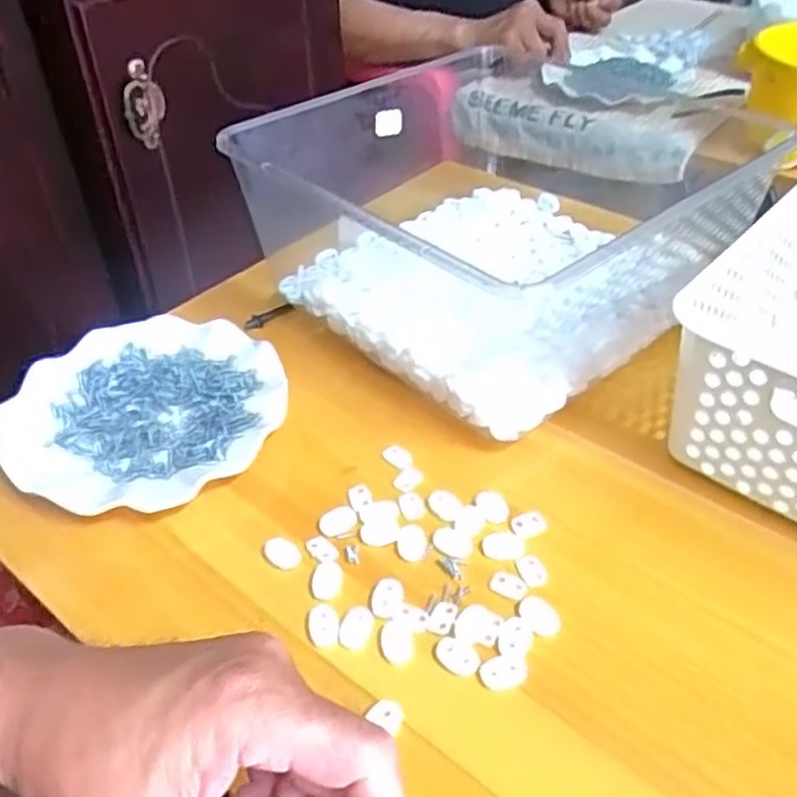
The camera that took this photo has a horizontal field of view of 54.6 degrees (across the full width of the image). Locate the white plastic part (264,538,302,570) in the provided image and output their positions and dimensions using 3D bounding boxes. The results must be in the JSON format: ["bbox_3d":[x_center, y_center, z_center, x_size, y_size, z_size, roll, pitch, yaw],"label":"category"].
[{"bbox_3d":[-0.067,0.089,0.449,0.023,0.006,0.015,23,47,23],"label":"white plastic part"}]

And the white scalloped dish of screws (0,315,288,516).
[{"bbox_3d":[-0.170,0.011,0.533,0.179,0.030,0.172,0,42,0],"label":"white scalloped dish of screws"}]

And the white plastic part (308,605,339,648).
[{"bbox_3d":[-0.040,0.119,0.409,0.016,0.004,0.024,-11,43,-11],"label":"white plastic part"}]

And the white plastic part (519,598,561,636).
[{"bbox_3d":[0.075,0.114,0.409,0.018,0.004,0.025,-21,46,-21],"label":"white plastic part"}]

